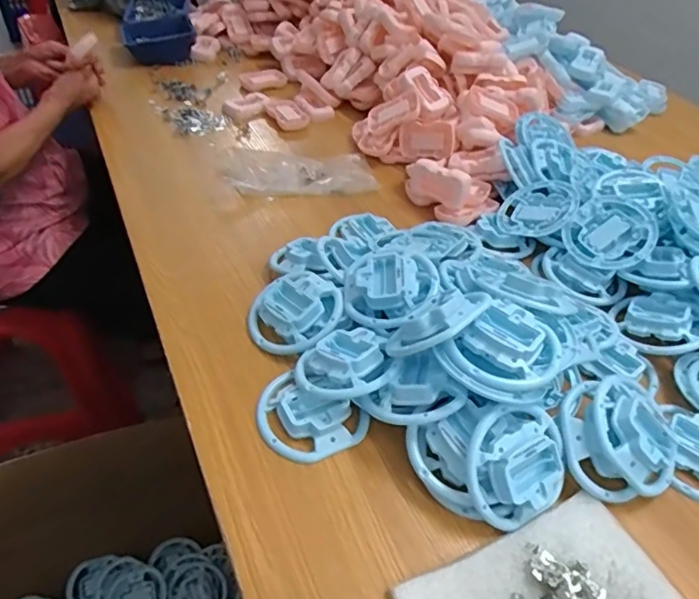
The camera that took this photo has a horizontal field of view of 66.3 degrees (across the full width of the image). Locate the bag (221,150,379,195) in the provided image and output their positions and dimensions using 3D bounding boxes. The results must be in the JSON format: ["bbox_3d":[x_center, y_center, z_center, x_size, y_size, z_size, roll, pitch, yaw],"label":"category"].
[{"bbox_3d":[-0.073,-0.195,0.818,0.219,0.018,0.117,1,40,-8],"label":"bag"}]

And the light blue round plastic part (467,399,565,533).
[{"bbox_3d":[0.141,0.133,0.445,0.103,0.027,0.092,-35,99,-24],"label":"light blue round plastic part"}]

